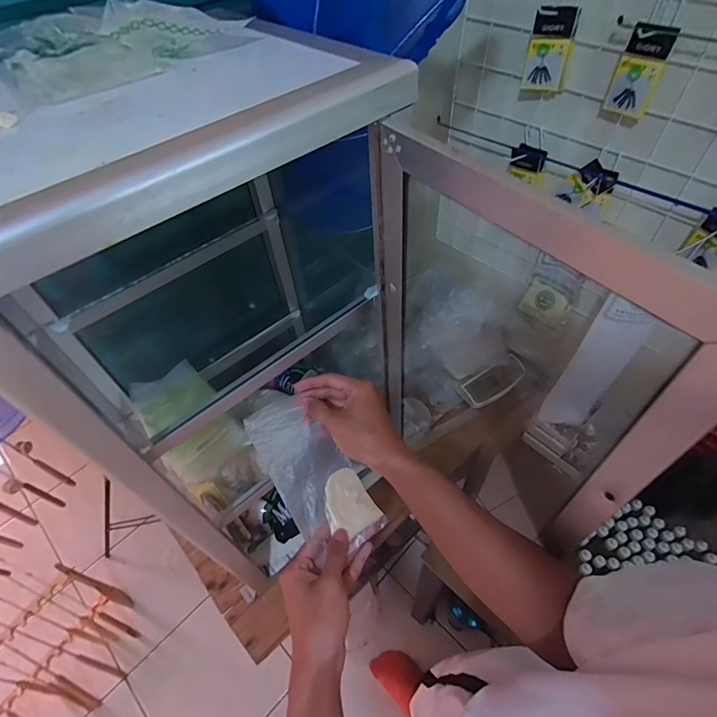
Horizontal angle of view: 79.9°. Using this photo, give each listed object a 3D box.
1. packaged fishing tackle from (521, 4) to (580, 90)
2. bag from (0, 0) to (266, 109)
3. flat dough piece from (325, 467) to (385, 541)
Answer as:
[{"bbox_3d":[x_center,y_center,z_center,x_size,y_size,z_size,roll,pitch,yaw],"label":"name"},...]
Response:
[{"bbox_3d":[0.260,-0.420,0.581,0.054,0.090,0.028,15,55,13],"label":"packaged fishing tackle"},{"bbox_3d":[-0.203,-0.274,0.363,0.195,0.032,0.118,-38,60,-24],"label":"bag"},{"bbox_3d":[-0.013,0.174,0.514,0.057,0.004,0.073,-33,81,-22],"label":"flat dough piece"}]

